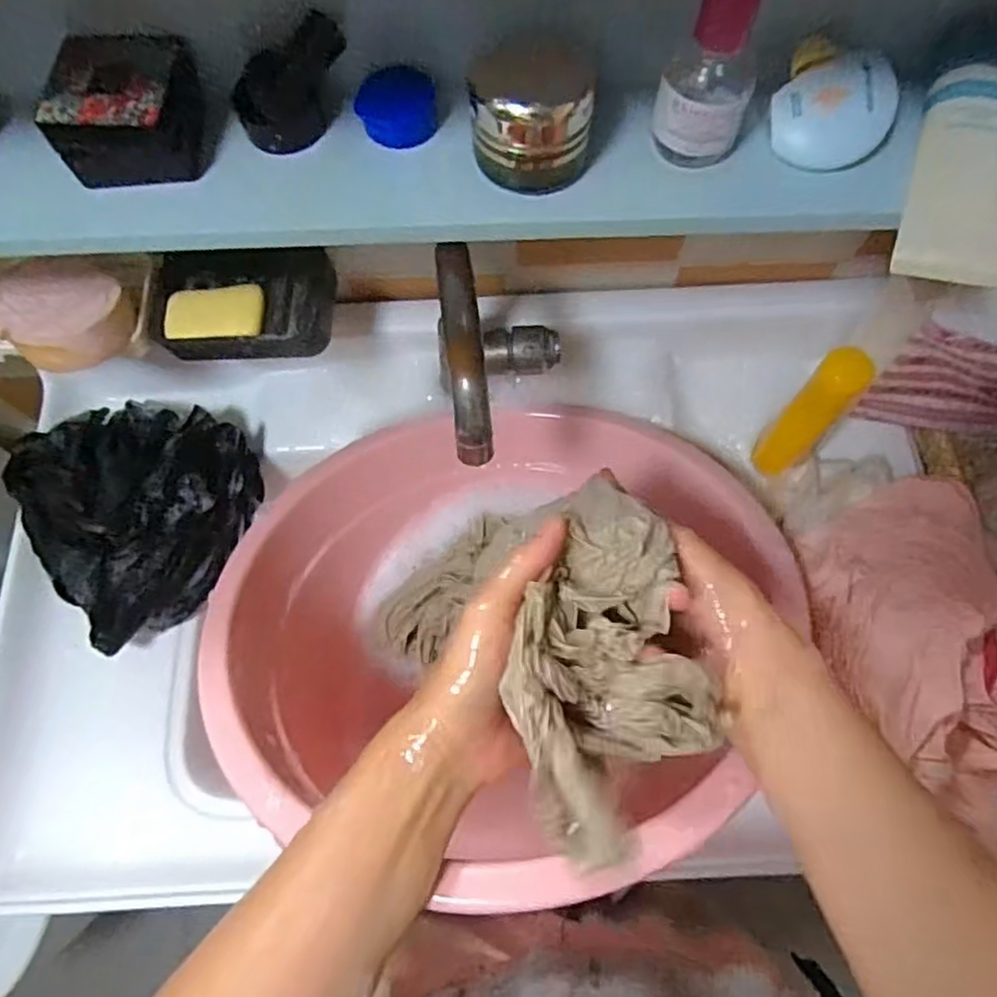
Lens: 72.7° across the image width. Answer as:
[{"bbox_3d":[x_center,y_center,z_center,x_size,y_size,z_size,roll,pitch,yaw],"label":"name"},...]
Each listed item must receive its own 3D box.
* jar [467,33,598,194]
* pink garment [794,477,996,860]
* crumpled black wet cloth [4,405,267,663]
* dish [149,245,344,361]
[{"bbox_3d":[0.020,-0.219,0.377,0.064,0.059,0.064,8,70,3],"label":"jar"},{"bbox_3d":[0.308,0.110,0.484,0.171,0.074,0.263,-12,71,-4],"label":"pink garment"},{"bbox_3d":[-0.300,0.002,0.581,0.183,0.083,0.173,-37,74,-12],"label":"crumpled black wet cloth"},{"bbox_3d":[-0.204,-0.161,0.545,0.139,0.031,0.096,-2,70,0],"label":"dish"}]

